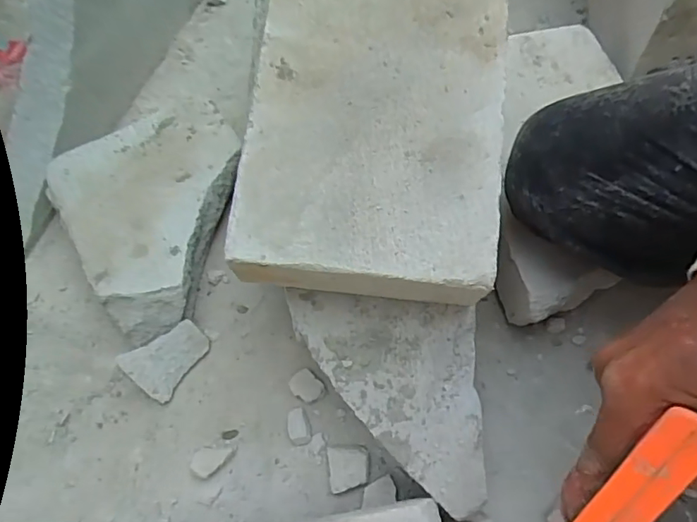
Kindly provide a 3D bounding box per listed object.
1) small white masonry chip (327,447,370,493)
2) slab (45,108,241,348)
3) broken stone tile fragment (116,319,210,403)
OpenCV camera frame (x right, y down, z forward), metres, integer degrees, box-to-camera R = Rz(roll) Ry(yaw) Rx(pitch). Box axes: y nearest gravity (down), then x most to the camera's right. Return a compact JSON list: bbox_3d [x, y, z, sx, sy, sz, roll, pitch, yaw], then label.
[{"bbox_3d":[0.000,0.185,0.466,0.036,0.024,0.038,-9,62,-3],"label":"small white masonry chip"},{"bbox_3d":[-0.195,-0.048,0.569,0.191,0.076,0.225,-31,66,-14],"label":"slab"},{"bbox_3d":[-0.180,0.092,0.513,0.059,0.011,0.076,50,61,-20],"label":"broken stone tile fragment"}]

